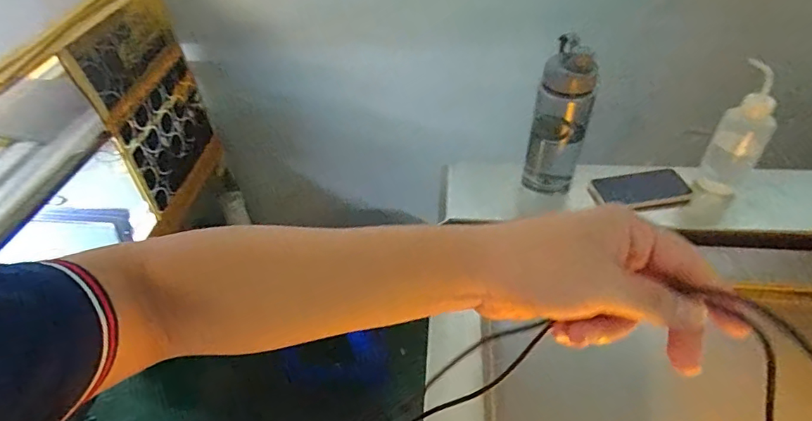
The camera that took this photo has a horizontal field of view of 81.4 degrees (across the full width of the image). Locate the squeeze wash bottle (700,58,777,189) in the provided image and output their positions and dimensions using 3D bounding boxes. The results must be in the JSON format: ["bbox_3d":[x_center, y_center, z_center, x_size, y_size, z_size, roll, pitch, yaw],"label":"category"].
[{"bbox_3d":[0.545,-0.121,0.767,0.073,0.218,0.069,30,53,29],"label":"squeeze wash bottle"}]

